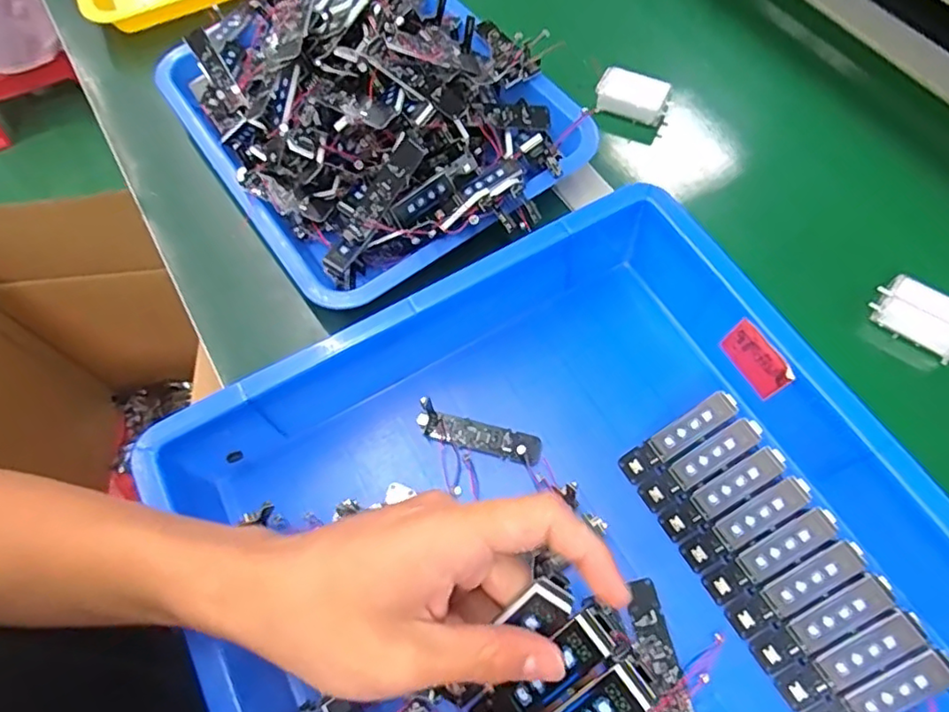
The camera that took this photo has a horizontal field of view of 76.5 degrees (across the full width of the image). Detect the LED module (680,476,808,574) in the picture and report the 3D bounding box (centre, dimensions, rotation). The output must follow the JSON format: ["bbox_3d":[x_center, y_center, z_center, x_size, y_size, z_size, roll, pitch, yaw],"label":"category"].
[{"bbox_3d":[0.158,0.098,0.351,0.079,0.005,0.018,-38,66,11],"label":"LED module"}]

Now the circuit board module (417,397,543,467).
[{"bbox_3d":[0.003,0.052,0.395,0.082,0.014,0.021,15,66,10],"label":"circuit board module"}]

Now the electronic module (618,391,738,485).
[{"bbox_3d":[0.126,0.050,0.375,0.078,0.006,0.017,-39,66,11],"label":"electronic module"}]

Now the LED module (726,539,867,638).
[{"bbox_3d":[0.178,0.130,0.334,0.078,0.007,0.019,-38,66,12],"label":"LED module"}]

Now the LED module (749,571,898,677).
[{"bbox_3d":[0.188,0.145,0.327,0.079,0.008,0.020,-39,66,12],"label":"LED module"}]

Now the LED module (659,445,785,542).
[{"bbox_3d":[0.147,0.082,0.359,0.078,0.004,0.018,-38,66,10],"label":"LED module"}]

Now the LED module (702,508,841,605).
[{"bbox_3d":[0.168,0.114,0.343,0.079,0.005,0.018,-37,66,11],"label":"LED module"}]

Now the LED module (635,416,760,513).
[{"bbox_3d":[0.138,0.066,0.367,0.079,0.004,0.019,-38,66,11],"label":"LED module"}]

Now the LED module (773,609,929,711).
[{"bbox_3d":[0.198,0.161,0.318,0.078,0.008,0.018,-40,66,14],"label":"LED module"}]

